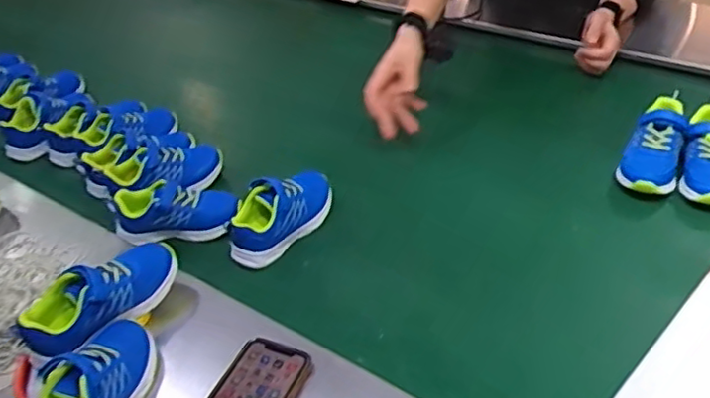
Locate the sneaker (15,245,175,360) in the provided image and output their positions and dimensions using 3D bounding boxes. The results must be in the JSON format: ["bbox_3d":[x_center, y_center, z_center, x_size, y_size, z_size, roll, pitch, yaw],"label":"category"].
[{"bbox_3d":[-0.270,0.111,0.704,0.173,0.086,0.064,-34,47,-28],"label":"sneaker"}]

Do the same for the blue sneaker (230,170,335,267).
[{"bbox_3d":[-0.097,0.016,0.845,0.063,0.075,0.157,26,50,34],"label":"blue sneaker"}]

